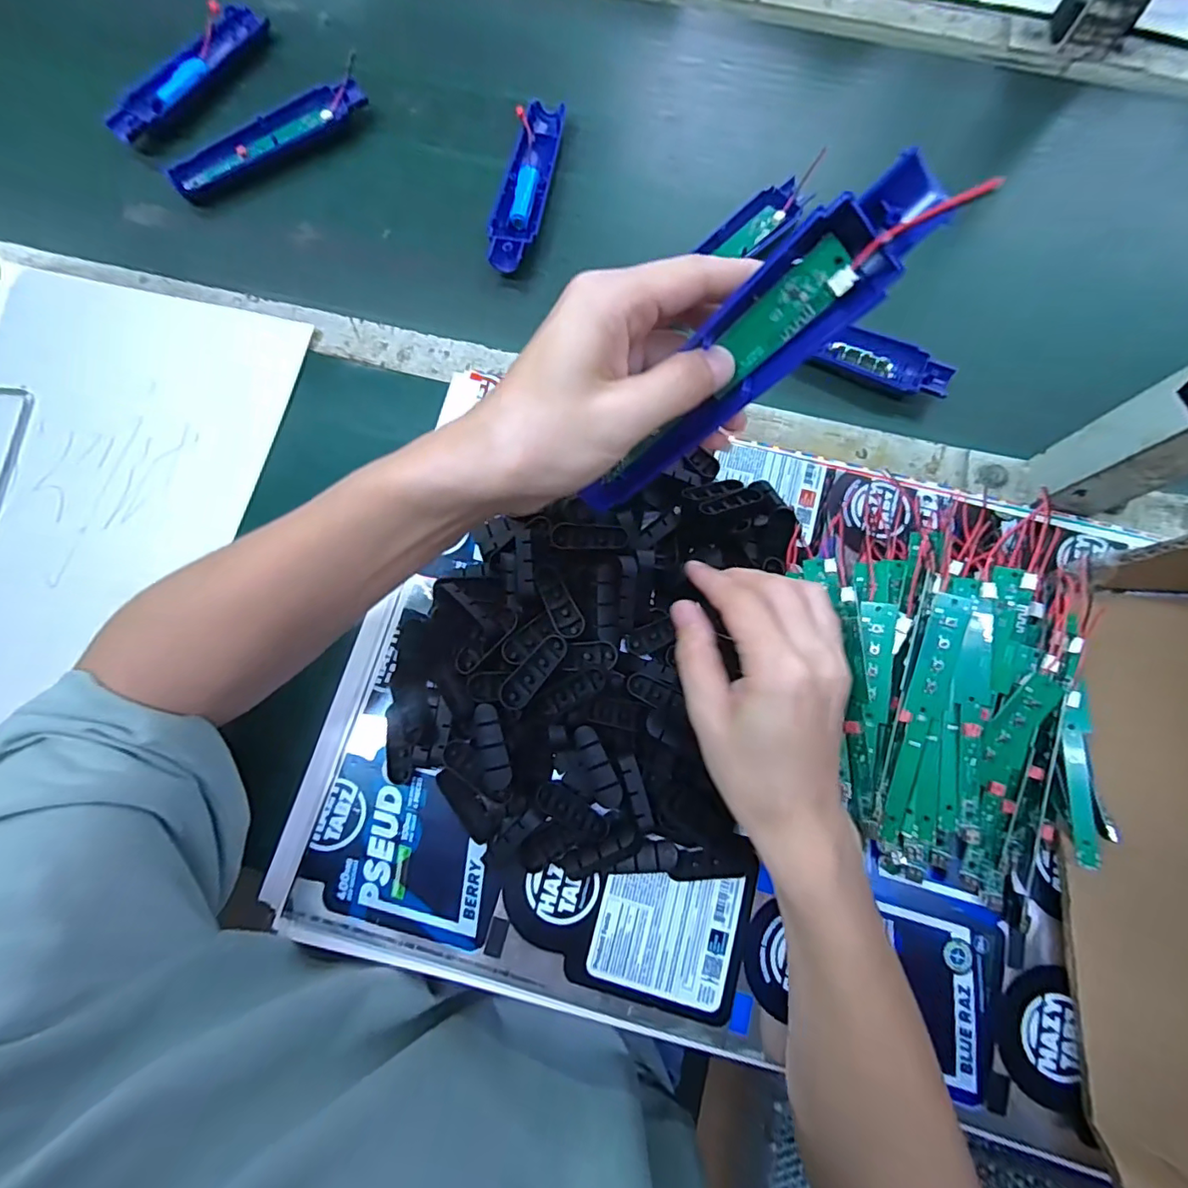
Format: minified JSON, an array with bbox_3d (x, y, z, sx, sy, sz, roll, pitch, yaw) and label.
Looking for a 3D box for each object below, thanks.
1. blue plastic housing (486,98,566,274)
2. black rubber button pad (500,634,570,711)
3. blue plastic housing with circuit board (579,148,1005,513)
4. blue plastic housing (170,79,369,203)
[{"bbox_3d":[-0.055,-0.334,0.461,0.037,0.024,0.169,13,79,1],"label":"blue plastic housing"},{"bbox_3d":[-0.034,0.044,0.313,0.015,0.013,0.048,41,81,6],"label":"black rubber button pad"},{"bbox_3d":[0.058,-0.097,0.234,0.180,0.014,0.039,-38,92,35],"label":"blue plastic housing with circuit board"},{"bbox_3d":[-0.278,-0.390,0.467,0.172,0.018,0.038,-35,78,-8],"label":"blue plastic housing"}]

